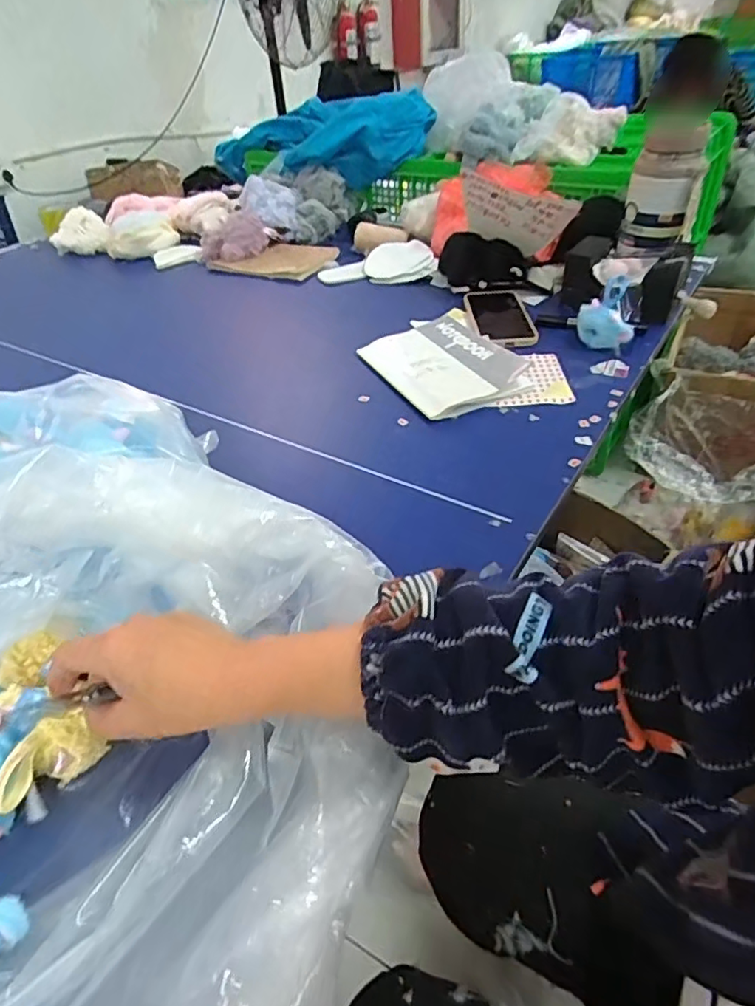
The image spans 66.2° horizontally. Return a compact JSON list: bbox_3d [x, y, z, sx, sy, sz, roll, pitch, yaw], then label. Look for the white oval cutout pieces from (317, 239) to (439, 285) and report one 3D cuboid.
[{"bbox_3d":[0.001,-0.426,1.023,0.200,0.034,0.112,-1,42,5],"label":"white oval cutout pieces"}]

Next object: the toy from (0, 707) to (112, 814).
[{"bbox_3d":[-0.196,0.154,0.341,0.024,0.034,0.059,27,50,31],"label":"toy"}]

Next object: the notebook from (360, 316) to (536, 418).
[{"bbox_3d":[0.082,-0.175,0.721,0.146,0.025,0.199,-22,44,-18],"label":"notebook"}]

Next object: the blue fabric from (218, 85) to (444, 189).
[{"bbox_3d":[-0.158,-0.823,1.309,0.266,0.163,0.510,-31,48,-26],"label":"blue fabric"}]

